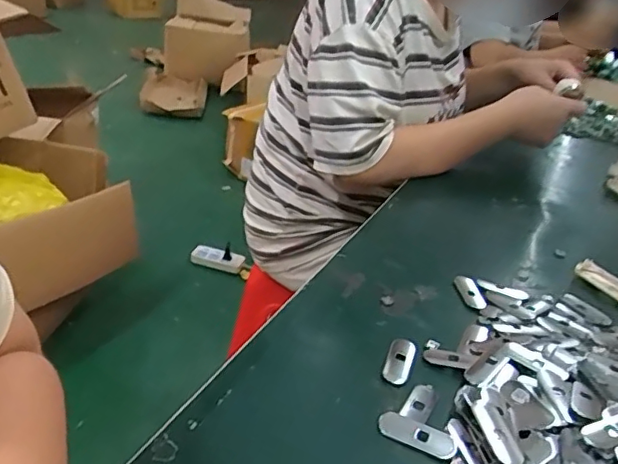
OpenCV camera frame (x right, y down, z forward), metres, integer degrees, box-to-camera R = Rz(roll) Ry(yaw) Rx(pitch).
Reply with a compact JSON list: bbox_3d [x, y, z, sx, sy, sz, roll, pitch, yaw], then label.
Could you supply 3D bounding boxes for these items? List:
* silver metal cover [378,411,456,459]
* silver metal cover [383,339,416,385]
[{"bbox_3d":[0.071,0.134,0.377,0.051,0.005,0.018,19,30,22],"label":"silver metal cover"},{"bbox_3d":[0.070,0.099,0.440,0.020,0.004,0.048,13,29,13],"label":"silver metal cover"}]

